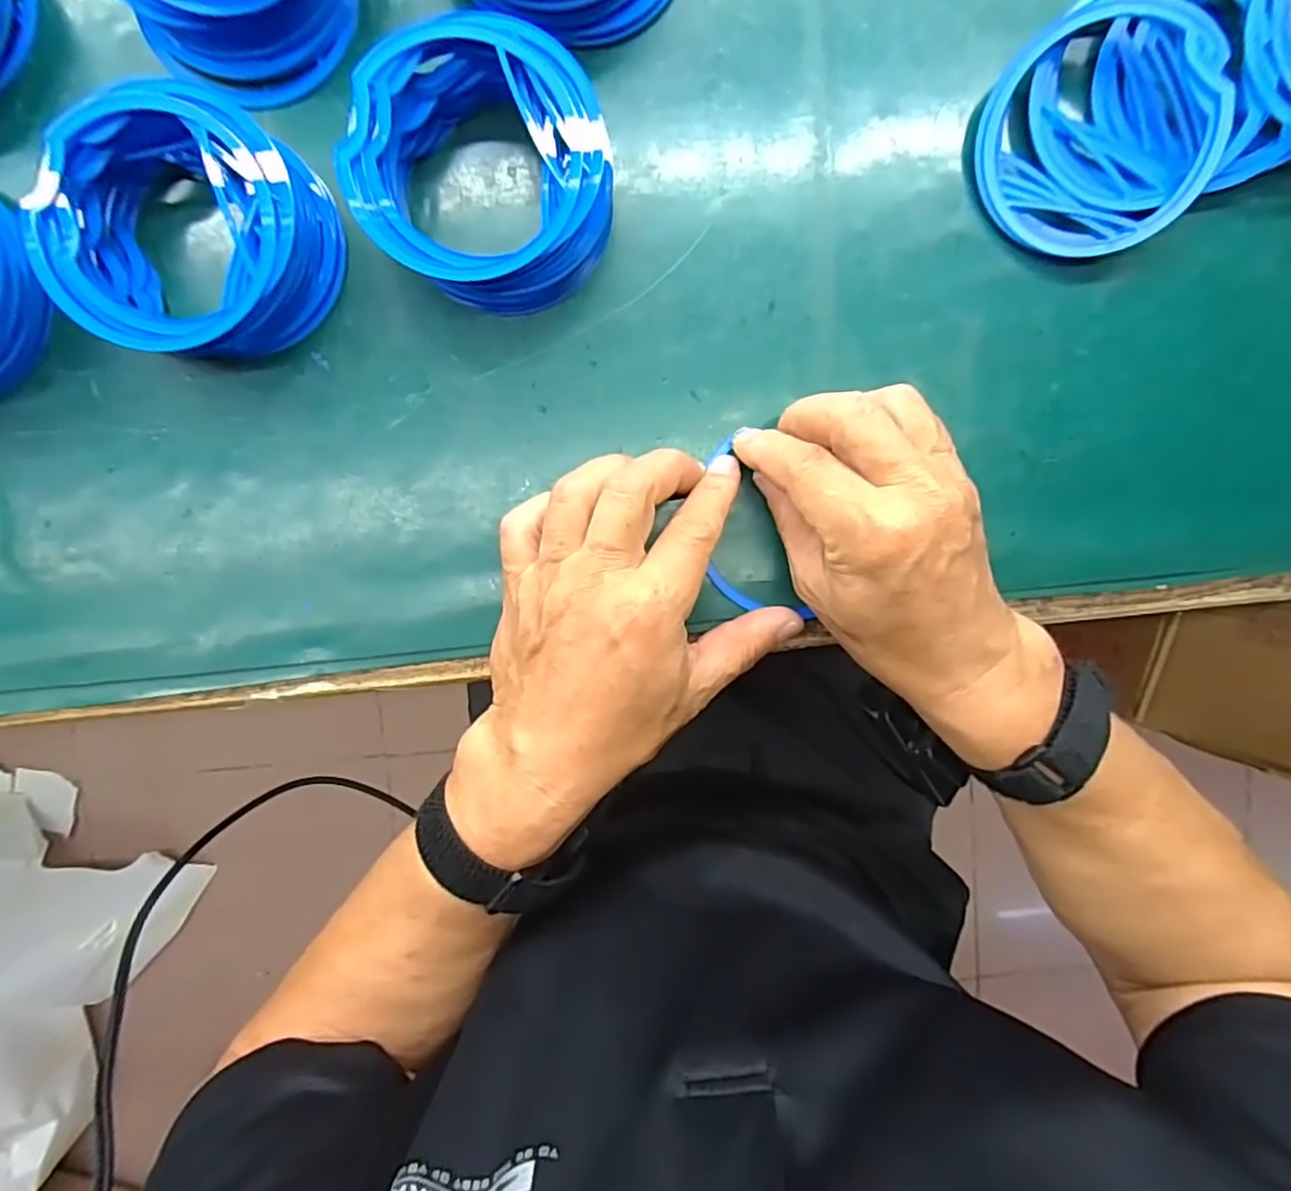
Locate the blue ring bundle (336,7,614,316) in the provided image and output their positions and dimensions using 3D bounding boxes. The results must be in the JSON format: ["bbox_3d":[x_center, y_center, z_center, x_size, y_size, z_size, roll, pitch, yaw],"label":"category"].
[{"bbox_3d":[-0.066,-0.174,0.269,0.100,0.037,0.100,0,96,-2],"label":"blue ring bundle"}]

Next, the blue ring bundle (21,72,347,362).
[{"bbox_3d":[-0.186,-0.148,0.266,0.098,0.038,0.098,0,96,-2],"label":"blue ring bundle"}]

